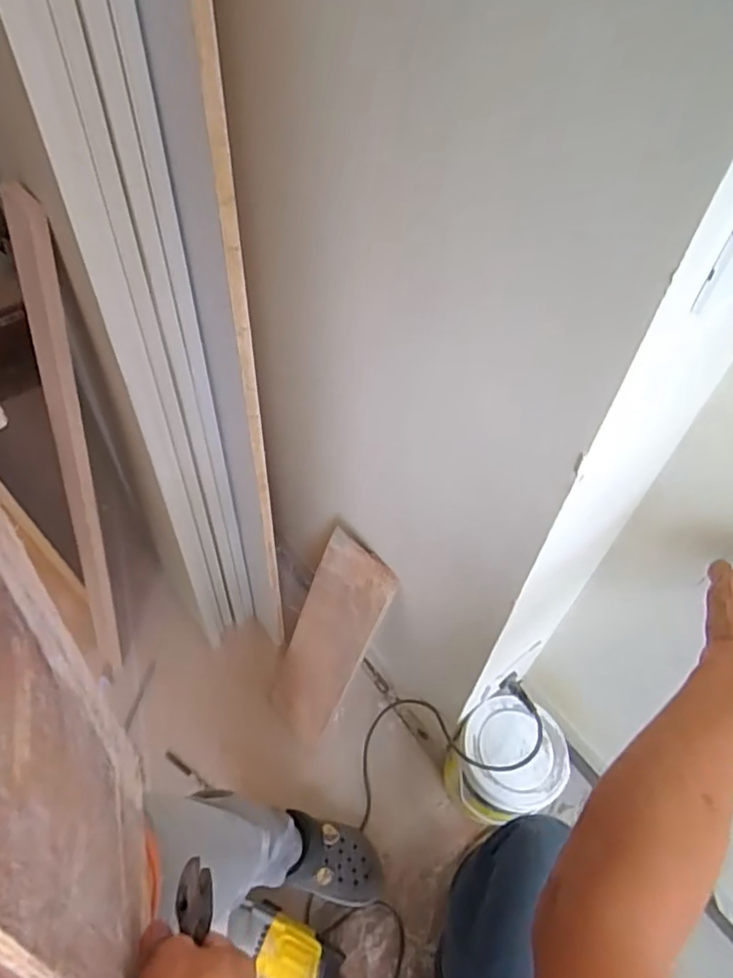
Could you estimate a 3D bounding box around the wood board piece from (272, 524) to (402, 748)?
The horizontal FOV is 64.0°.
[{"bbox_3d":[-0.073,0.266,0.999,0.020,0.443,0.143,-14,48,-43],"label":"wood board piece"}]

